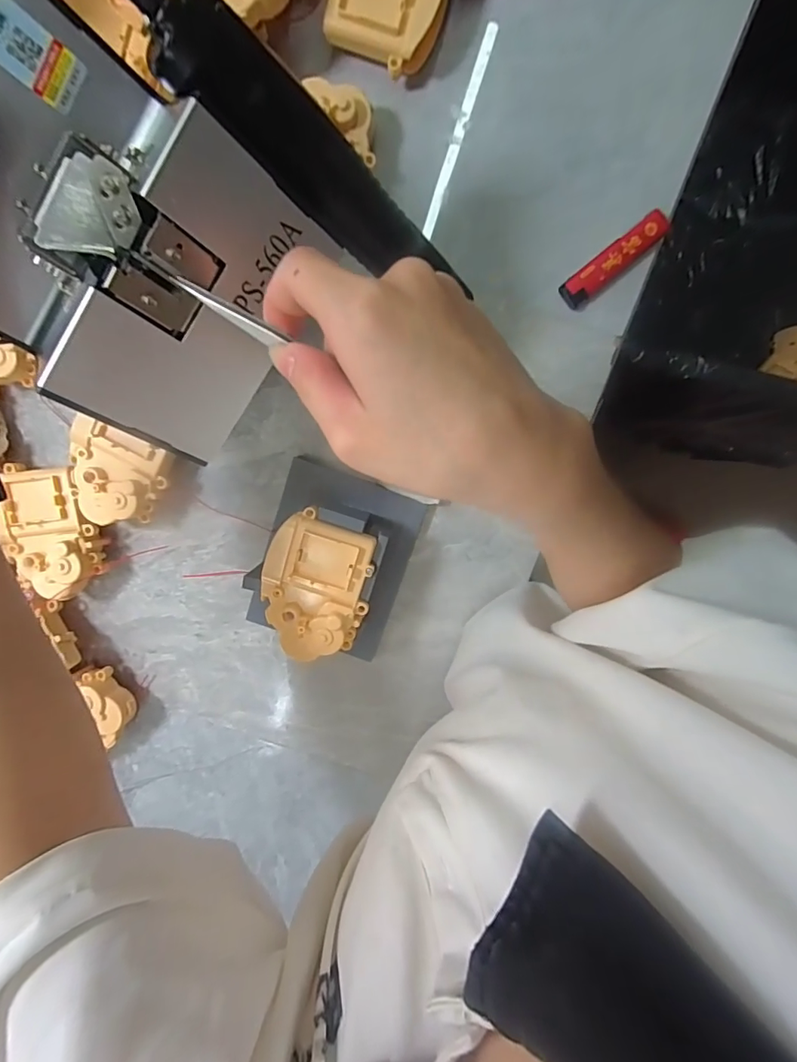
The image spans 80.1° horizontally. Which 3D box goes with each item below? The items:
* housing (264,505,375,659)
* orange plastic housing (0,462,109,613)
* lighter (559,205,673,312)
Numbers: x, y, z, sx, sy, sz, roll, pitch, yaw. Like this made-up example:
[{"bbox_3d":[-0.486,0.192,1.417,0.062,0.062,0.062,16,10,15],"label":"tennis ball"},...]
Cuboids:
[{"bbox_3d":[-0.058,0.039,0.325,0.076,0.015,0.095,25,100,-2],"label":"housing"},{"bbox_3d":[-0.266,0.000,0.367,0.071,0.039,0.109,-13,99,5],"label":"orange plastic housing"},{"bbox_3d":[0.151,-0.189,0.331,0.081,0.009,0.020,-38,96,8],"label":"lighter"}]

